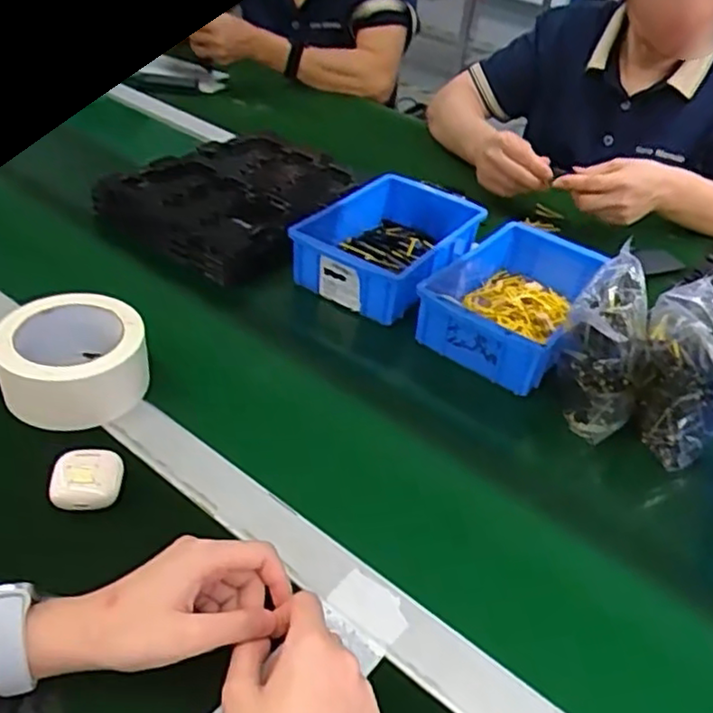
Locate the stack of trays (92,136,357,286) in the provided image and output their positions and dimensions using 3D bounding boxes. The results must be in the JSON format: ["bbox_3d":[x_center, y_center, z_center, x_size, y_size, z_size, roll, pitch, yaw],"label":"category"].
[{"bbox_3d":[-0.131,-0.193,0.813,0.232,0.055,0.283,29,45,26],"label":"stack of trays"}]

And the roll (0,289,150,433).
[{"bbox_3d":[-0.224,0.000,0.540,0.106,0.065,0.101,5,39,-4],"label":"roll"}]

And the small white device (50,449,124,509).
[{"bbox_3d":[-0.188,0.083,0.474,0.043,0.021,0.039,1,40,-9],"label":"small white device"}]

